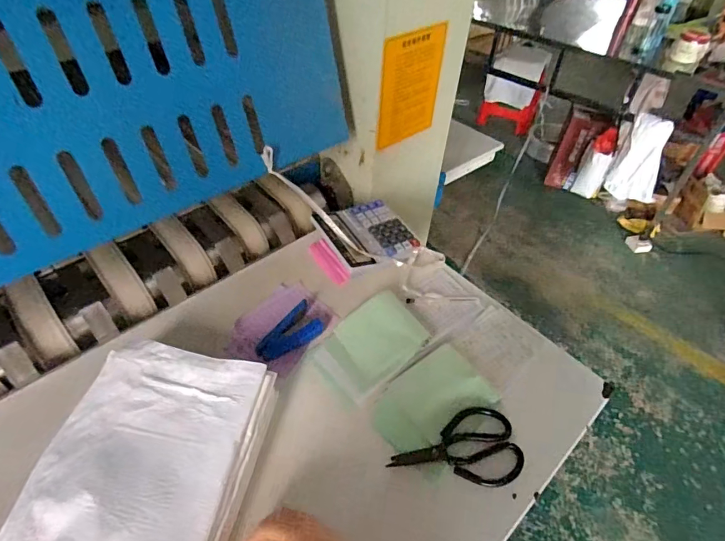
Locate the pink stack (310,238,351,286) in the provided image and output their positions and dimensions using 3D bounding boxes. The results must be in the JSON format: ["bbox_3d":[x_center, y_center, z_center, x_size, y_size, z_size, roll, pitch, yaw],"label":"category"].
[{"bbox_3d":[-0.059,-0.016,0.768,0.033,0.013,0.104,-25,52,-25],"label":"pink stack"}]

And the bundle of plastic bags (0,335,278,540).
[{"bbox_3d":[-0.268,0.319,0.416,0.239,0.067,0.527,10,47,10],"label":"bundle of plastic bags"}]

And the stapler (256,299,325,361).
[{"bbox_3d":[-0.106,0.098,0.661,0.058,0.025,0.109,29,51,23],"label":"stapler"}]

